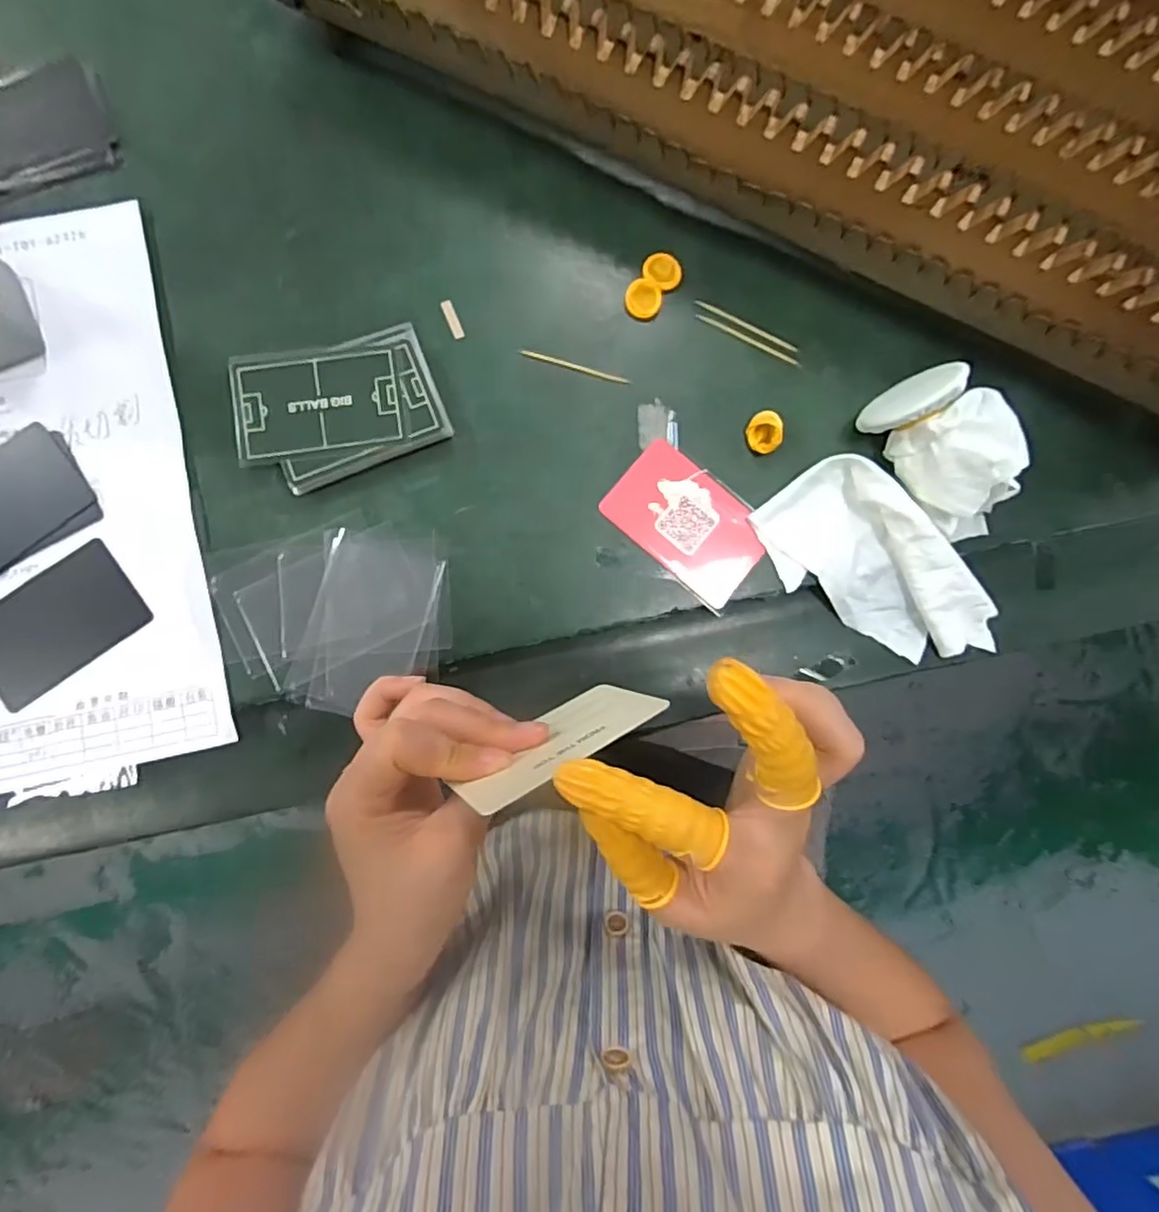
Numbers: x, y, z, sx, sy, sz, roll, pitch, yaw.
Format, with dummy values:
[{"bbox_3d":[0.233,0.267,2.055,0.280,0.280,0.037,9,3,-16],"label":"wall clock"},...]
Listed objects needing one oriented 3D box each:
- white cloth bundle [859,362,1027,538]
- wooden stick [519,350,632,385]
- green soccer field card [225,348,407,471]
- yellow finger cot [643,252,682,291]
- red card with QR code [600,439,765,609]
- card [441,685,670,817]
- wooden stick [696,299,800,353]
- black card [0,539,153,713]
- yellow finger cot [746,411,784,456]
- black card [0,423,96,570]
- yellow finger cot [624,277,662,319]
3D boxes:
[{"bbox_3d":[0.198,-0.084,0.318,0.053,0.045,0.090,-42,89,-5],"label":"white cloth bundle"},{"bbox_3d":[-0.002,-0.131,0.331,0.061,0.004,0.004,15,85,-2],"label":"wooden stick"},{"bbox_3d":[-0.135,-0.105,0.315,0.085,0.004,0.054,-8,90,-4],"label":"green soccer field card"},{"bbox_3d":[0.047,-0.187,0.336,0.022,0.004,0.019,35,85,0],"label":"yellow finger cot"},{"bbox_3d":[0.060,-0.046,0.333,0.086,0.004,0.054,41,86,0],"label":"red card with QR code"},{"bbox_3d":[-0.008,0.053,0.239,0.082,0.045,0.005,-28,108,-32],"label":"card"},{"bbox_3d":[0.093,-0.155,0.335,0.061,0.005,0.004,29,85,-1],"label":"wooden stick"},{"bbox_3d":[-0.272,0.009,0.316,0.084,0.004,0.054,-36,88,-5],"label":"black card"},{"bbox_3d":[0.101,-0.095,0.328,0.020,0.013,0.018,40,85,0],"label":"yellow finger cot"},{"bbox_3d":[-0.303,-0.051,0.314,0.087,0.004,0.053,-39,89,-5],"label":"black card"},{"bbox_3d":[0.035,-0.170,0.335,0.019,0.005,0.020,5,86,-3],"label":"yellow finger cot"}]

